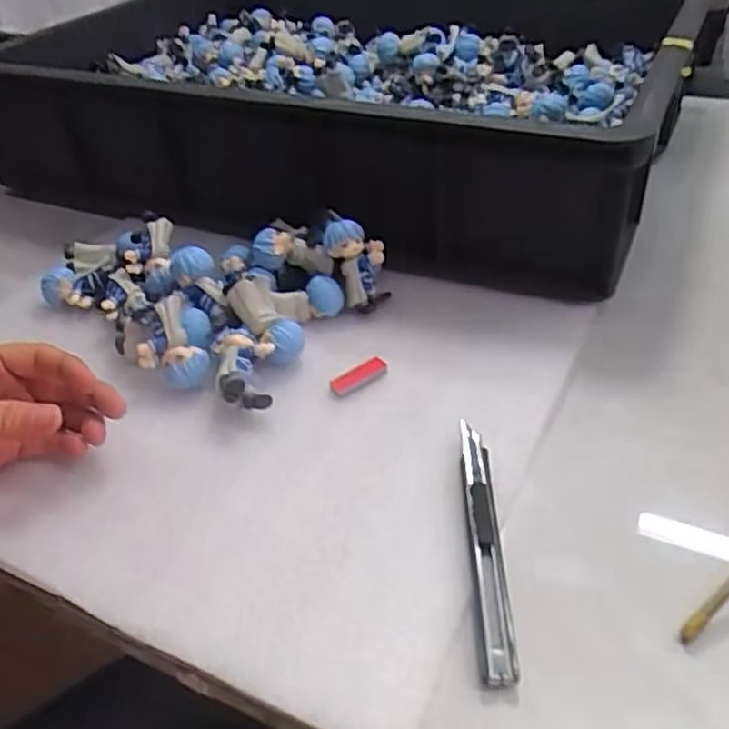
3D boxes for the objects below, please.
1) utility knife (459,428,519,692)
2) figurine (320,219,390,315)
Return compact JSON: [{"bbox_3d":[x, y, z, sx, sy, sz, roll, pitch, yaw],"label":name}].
[{"bbox_3d":[0.057,0.079,0.331,0.015,0.010,0.138,-2,38,3],"label":"utility knife"},{"bbox_3d":[-0.004,-0.067,0.473,0.029,0.064,0.028,-20,5,2],"label":"figurine"}]

